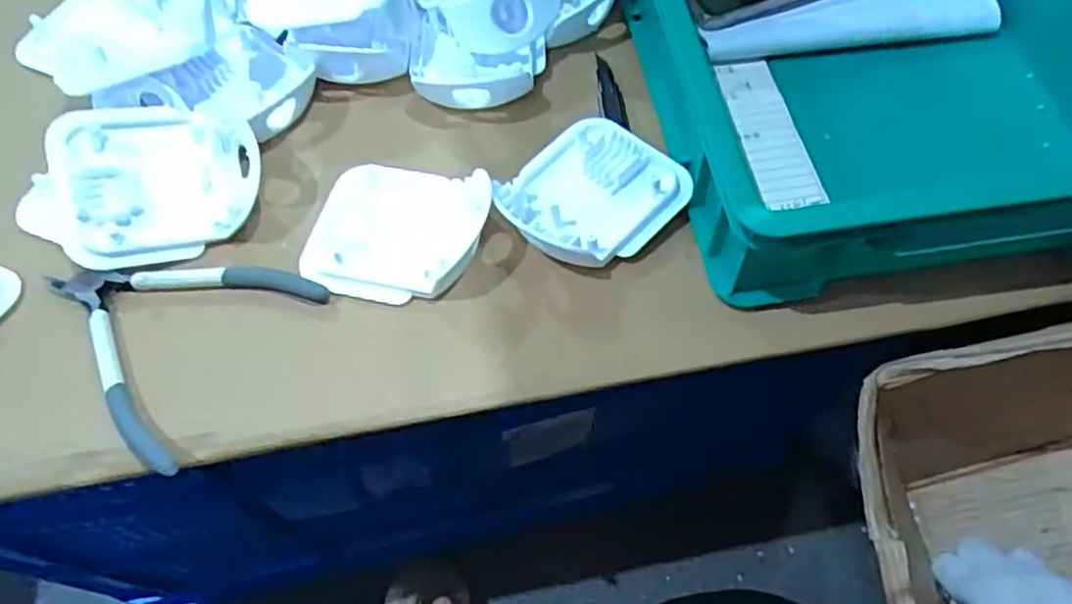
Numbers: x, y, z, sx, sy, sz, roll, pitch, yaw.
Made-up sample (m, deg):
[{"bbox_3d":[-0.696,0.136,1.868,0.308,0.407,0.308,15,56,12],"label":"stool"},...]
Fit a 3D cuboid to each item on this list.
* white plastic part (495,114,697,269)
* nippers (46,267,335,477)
[{"bbox_3d":[0.028,-0.061,0.400,0.097,0.029,0.083,-40,69,-19],"label":"white plastic part"},{"bbox_3d":[-0.193,0.008,0.370,0.125,0.016,0.116,28,65,14],"label":"nippers"}]

